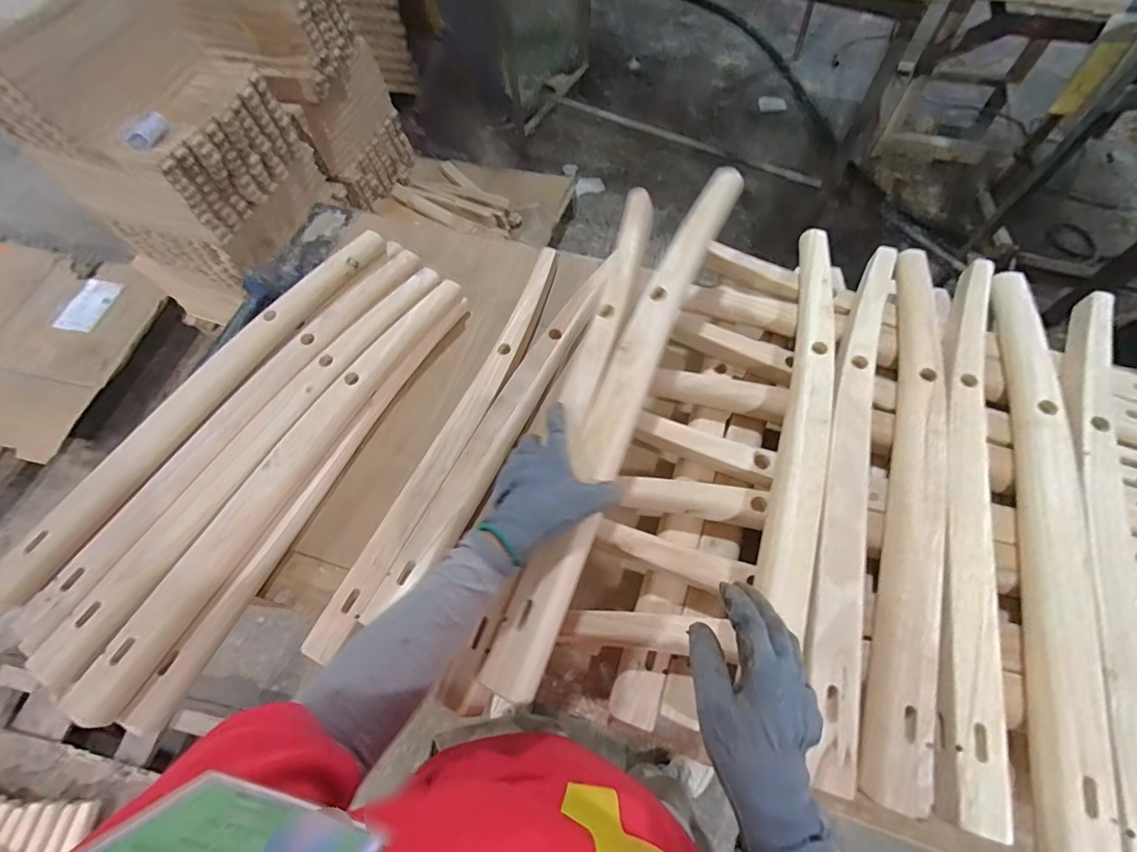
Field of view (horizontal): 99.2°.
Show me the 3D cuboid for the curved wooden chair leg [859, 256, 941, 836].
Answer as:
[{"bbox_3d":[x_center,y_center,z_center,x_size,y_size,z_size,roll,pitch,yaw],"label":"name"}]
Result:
[{"bbox_3d":[0.350,0.053,0.496,0.046,0.029,0.570,17,66,10],"label":"curved wooden chair leg"}]

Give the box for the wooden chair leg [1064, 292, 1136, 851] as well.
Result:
[{"bbox_3d":[0.512,0.105,0.468,0.060,0.045,0.596,17,66,10],"label":"wooden chair leg"}]

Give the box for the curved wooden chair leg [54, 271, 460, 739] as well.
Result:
[{"bbox_3d":[-0.324,0.046,0.585,0.060,0.060,0.605,26,68,14],"label":"curved wooden chair leg"}]

